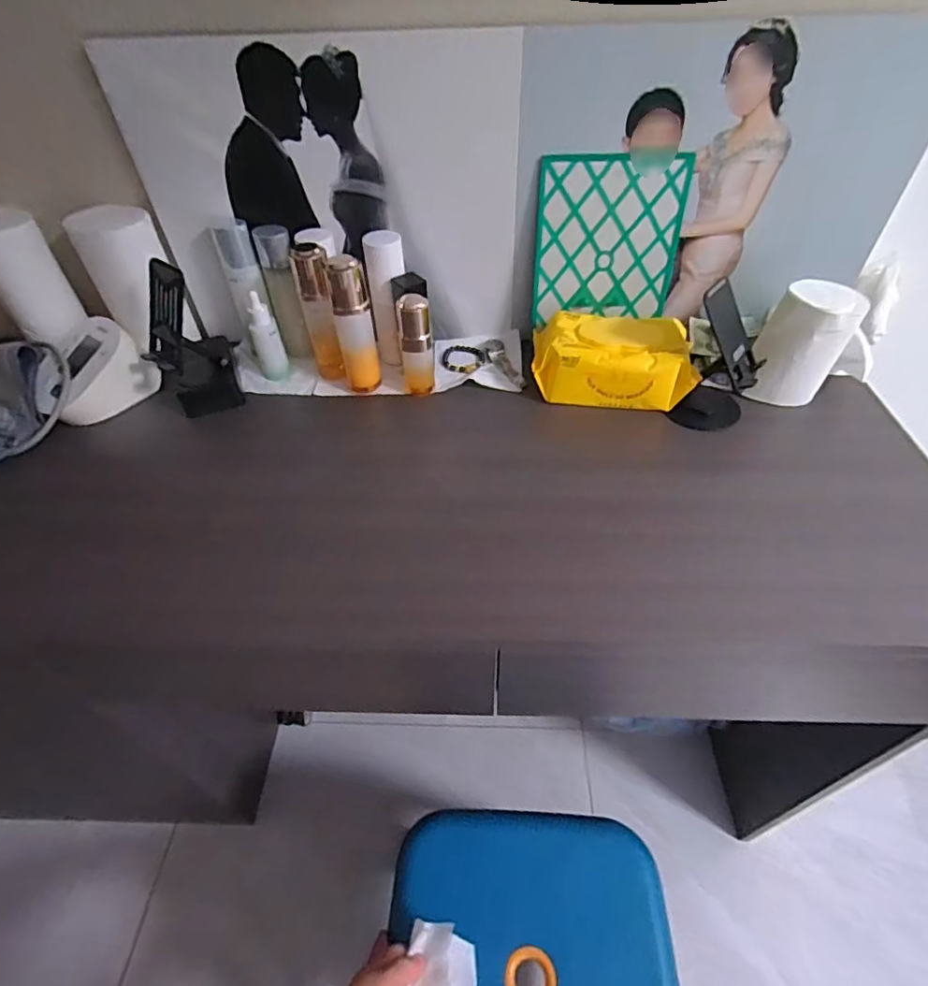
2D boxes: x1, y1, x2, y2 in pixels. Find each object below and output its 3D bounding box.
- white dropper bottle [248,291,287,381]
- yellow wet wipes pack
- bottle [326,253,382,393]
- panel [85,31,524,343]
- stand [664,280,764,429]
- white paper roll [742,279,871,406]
[{"bbox_3d":[-0.254,-0.197,0.682,0.028,0.102,0.036,15,49,15],"label":"white dropper bottle"},{"bbox_3d":[0.181,-0.164,0.657,0.190,0.067,0.110,3,47,4],"label":"yellow wet wipes pack"},{"bbox_3d":[-0.128,-0.194,0.631,0.042,0.153,0.035,-12,48,-9],"label":"bottle"},{"bbox_3d":[-0.157,-0.343,0.650,0.447,0.315,0.027,-1,47,1],"label":"panel"},{"bbox_3d":[0.295,-0.149,0.606,0.077,0.141,0.082,23,52,22],"label":"stand"},{"bbox_3d":[0.386,-0.165,0.616,0.082,0.127,0.073,31,55,27],"label":"white paper roll"}]

